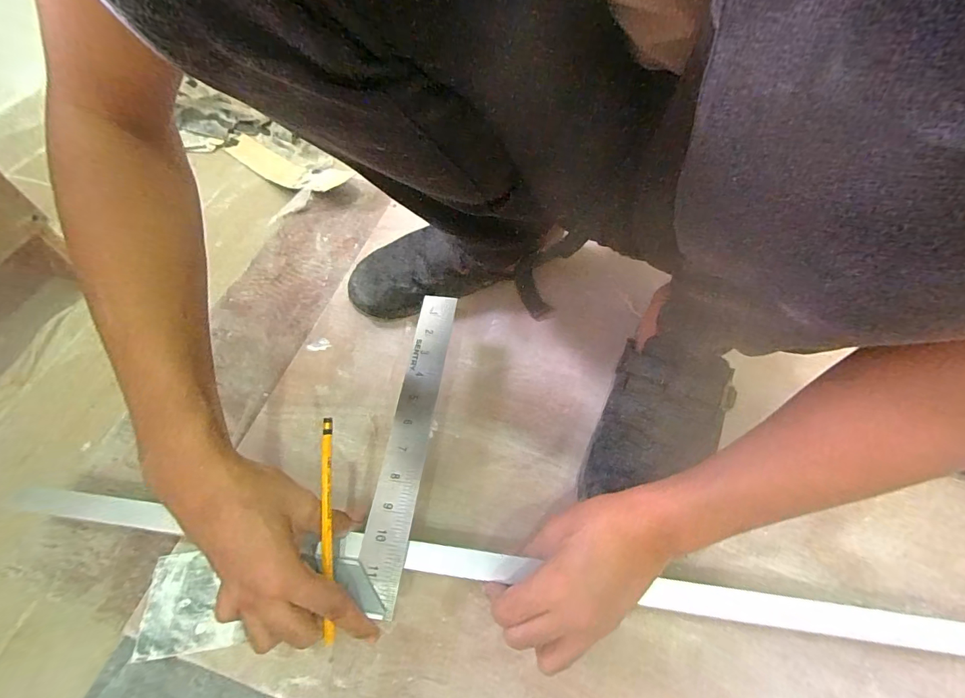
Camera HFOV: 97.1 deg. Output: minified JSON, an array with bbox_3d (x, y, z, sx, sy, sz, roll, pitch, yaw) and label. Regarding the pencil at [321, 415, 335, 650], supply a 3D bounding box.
[{"bbox_3d":[-0.120,0.134,0.327,0.007,0.006,0.160,-5,76,-1],"label":"pencil"}]

